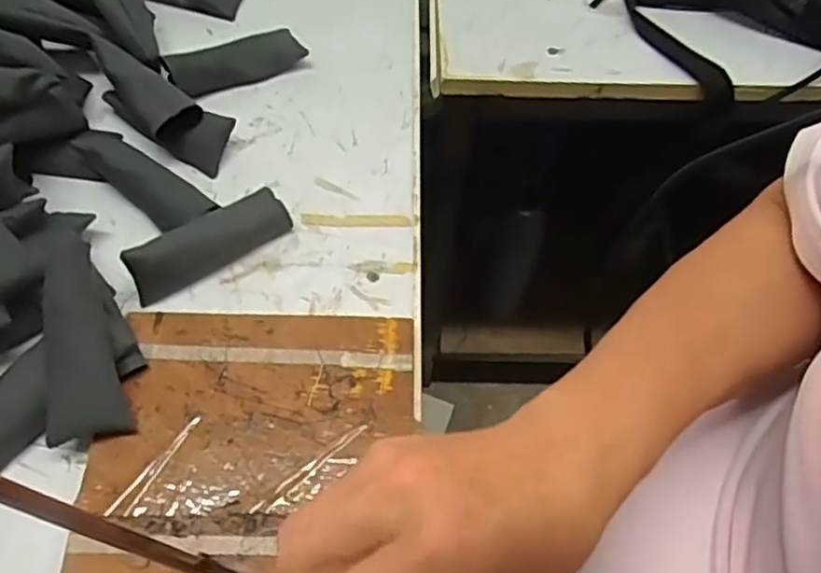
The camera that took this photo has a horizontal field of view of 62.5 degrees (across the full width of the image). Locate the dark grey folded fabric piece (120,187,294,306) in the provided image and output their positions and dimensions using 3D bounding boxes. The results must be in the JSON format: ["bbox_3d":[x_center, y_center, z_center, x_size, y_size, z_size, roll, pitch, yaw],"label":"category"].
[{"bbox_3d":[-0.131,-0.032,0.434,0.104,0.034,0.033,-31,66,-18],"label":"dark grey folded fabric piece"}]

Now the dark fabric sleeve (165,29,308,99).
[{"bbox_3d":[-0.131,-0.173,0.518,0.099,0.024,0.033,-29,65,-17],"label":"dark fabric sleeve"}]

